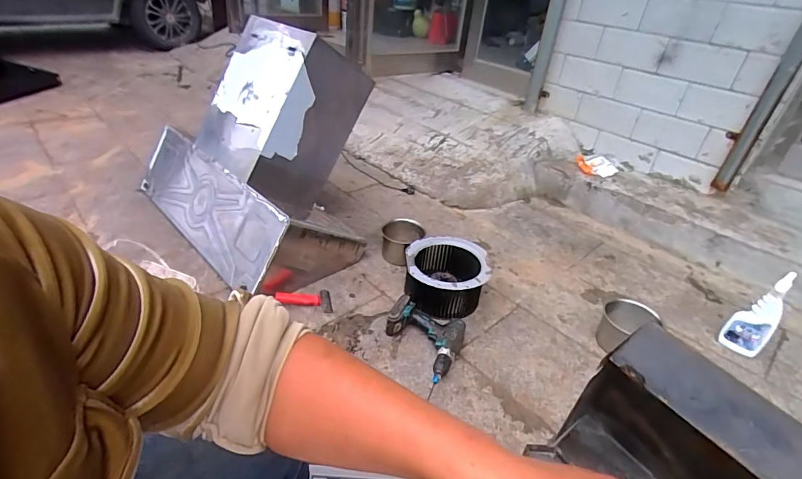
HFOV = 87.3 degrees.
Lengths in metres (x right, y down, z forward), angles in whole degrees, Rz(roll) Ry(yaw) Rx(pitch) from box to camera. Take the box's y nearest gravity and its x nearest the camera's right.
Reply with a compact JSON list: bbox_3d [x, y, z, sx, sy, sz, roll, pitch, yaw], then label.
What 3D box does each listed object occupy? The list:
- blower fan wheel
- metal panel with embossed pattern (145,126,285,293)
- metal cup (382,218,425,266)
[{"bbox_3d":[0.133,0.111,1.277,0.242,0.127,0.244,7,35,0],"label":"blower fan wheel"},{"bbox_3d":[-0.697,-0.144,1.449,0.926,0.272,0.022,31,4,36],"label":"metal panel with embossed pattern"},{"bbox_3d":[0.006,0.004,1.469,0.126,0.100,0.145,19,35,19],"label":"metal cup"}]

